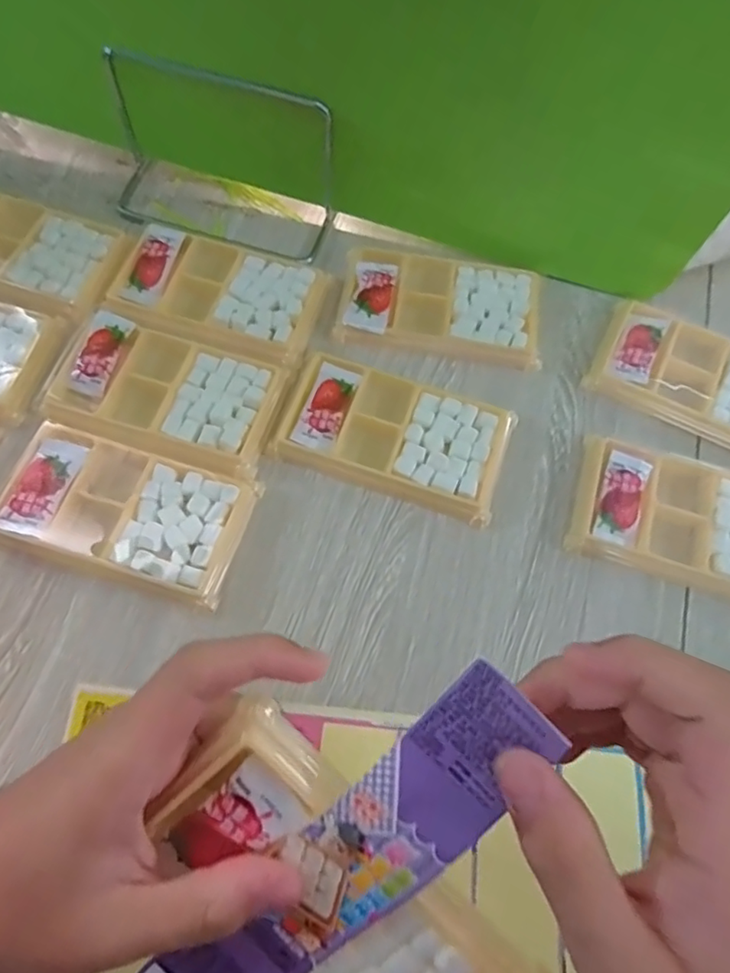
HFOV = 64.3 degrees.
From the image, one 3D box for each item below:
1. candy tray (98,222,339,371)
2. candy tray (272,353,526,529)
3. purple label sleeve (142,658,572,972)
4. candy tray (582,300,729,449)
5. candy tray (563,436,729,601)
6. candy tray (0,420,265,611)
[{"bbox_3d":[-0.098,-0.129,0.391,0.135,0.012,0.078,15,69,3],"label":"candy tray"},{"bbox_3d":[0.019,-0.033,0.358,0.137,0.009,0.076,19,69,4],"label":"candy tray"},{"bbox_3d":[-0.008,0.125,0.185,0.037,0.015,0.163,44,99,13],"label":"purple label sleeve"},{"bbox_3d":[0.222,-0.070,0.383,0.136,0.015,0.076,26,70,7],"label":"candy tray"},{"bbox_3d":[0.193,0.022,0.343,0.135,0.014,0.075,18,69,4],"label":"candy tray"},{"bbox_3d":[-0.137,0.014,0.331,0.137,0.010,0.075,16,69,3],"label":"candy tray"}]

